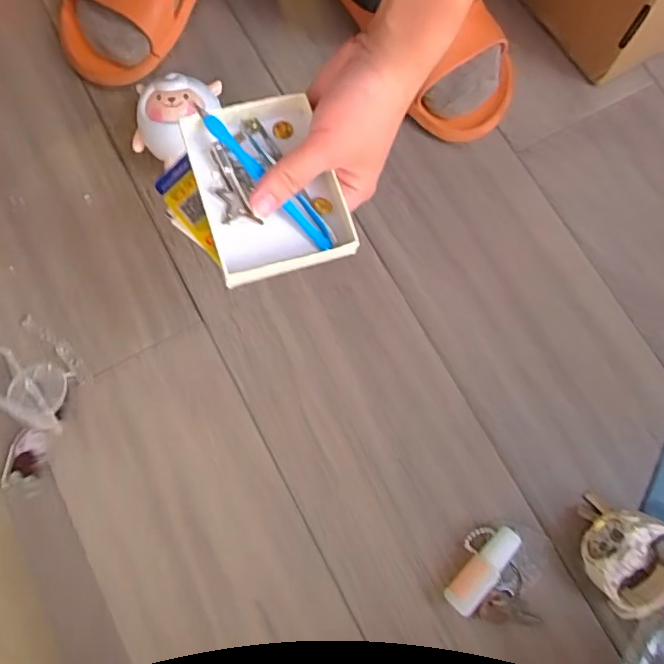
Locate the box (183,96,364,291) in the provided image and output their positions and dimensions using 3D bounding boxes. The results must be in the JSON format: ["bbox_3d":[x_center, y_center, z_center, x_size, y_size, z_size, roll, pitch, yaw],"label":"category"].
[{"bbox_3d":[-0.035,-0.077,0.305,0.070,0.026,0.091,-17,76,-6],"label":"box"}]

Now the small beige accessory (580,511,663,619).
[{"bbox_3d":[0.207,0.157,0.383,0.067,0.046,0.066,26,76,6],"label":"small beige accessory"}]

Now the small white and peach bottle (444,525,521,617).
[{"bbox_3d":[0.104,0.163,0.392,0.019,0.020,0.064,40,78,9],"label":"small white and peach bottle"}]

